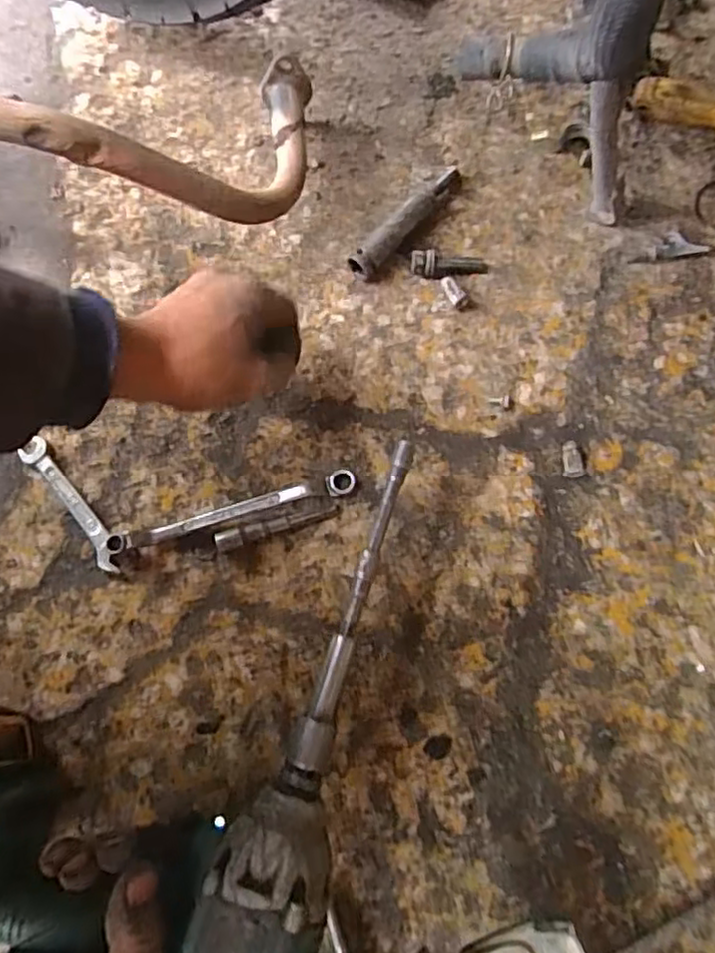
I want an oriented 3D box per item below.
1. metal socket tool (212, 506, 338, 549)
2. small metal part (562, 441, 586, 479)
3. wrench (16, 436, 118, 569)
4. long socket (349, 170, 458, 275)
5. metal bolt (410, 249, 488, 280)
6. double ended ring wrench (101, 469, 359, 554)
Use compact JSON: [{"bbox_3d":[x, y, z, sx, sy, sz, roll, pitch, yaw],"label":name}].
[{"bbox_3d":[-0.053,0.034,0.438,0.082,0.011,0.011,-15,73,-2],"label":"metal socket tool"},{"bbox_3d":[0.146,-0.012,0.449,0.015,0.011,0.025,-6,73,0],"label":"small metal part"},{"bbox_3d":[-0.193,0.020,0.449,0.017,0.005,0.109,-38,76,-9],"label":"wrench"},{"bbox_3d":[0.040,-0.195,0.497,0.018,0.024,0.117,40,79,12],"label":"long socket"},{"bbox_3d":[0.068,-0.157,0.490,0.056,0.014,0.017,-2,73,1],"label":"metal bolt"},{"bbox_3d":[-0.082,0.024,0.440,0.164,0.015,0.017,-16,73,-3],"label":"double ended ring wrench"}]

